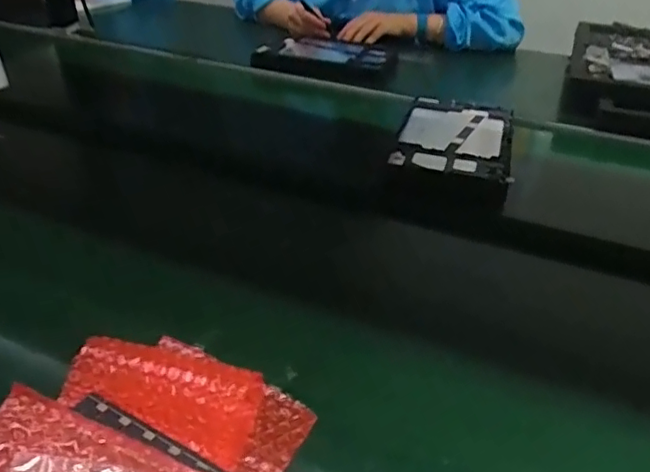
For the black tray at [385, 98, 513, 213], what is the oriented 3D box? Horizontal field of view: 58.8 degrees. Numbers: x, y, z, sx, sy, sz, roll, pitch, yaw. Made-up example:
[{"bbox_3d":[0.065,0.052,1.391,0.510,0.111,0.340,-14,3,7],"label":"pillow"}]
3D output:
[{"bbox_3d":[0.180,-0.129,0.798,0.146,0.034,0.251,10,36,13],"label":"black tray"}]

